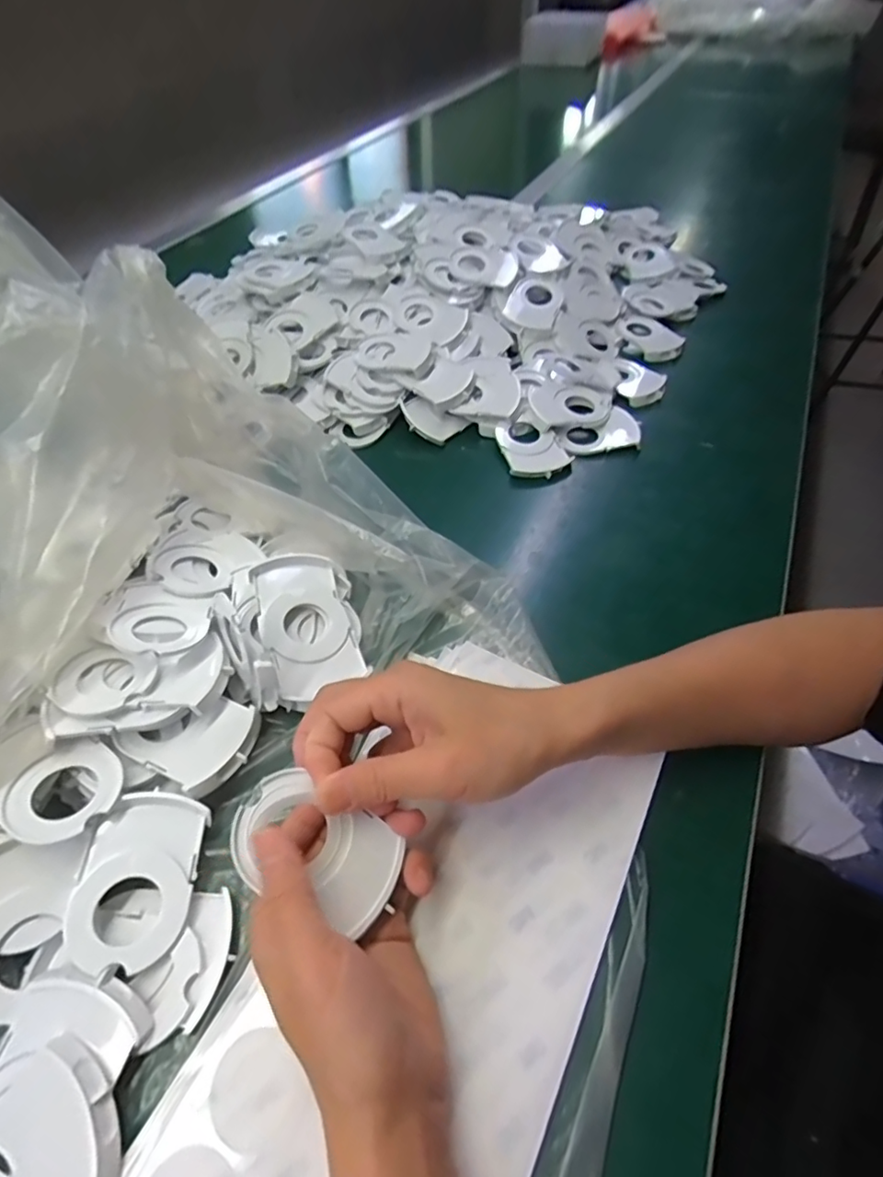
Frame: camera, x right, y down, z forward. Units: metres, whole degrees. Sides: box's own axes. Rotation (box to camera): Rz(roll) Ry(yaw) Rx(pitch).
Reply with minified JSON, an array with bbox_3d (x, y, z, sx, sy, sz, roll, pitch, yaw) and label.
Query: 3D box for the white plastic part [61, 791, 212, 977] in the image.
[{"bbox_3d":[-0.154,0.146,0.277,0.052,0.020,0.077,1,51,2],"label":"white plastic part"}]

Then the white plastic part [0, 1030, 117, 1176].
[{"bbox_3d":[-0.174,0.232,0.222,0.077,0.012,0.061,-37,70,-6],"label":"white plastic part"}]

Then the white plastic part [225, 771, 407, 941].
[{"bbox_3d":[-0.055,0.118,0.247,0.077,0.009,0.046,35,56,-4],"label":"white plastic part"}]

